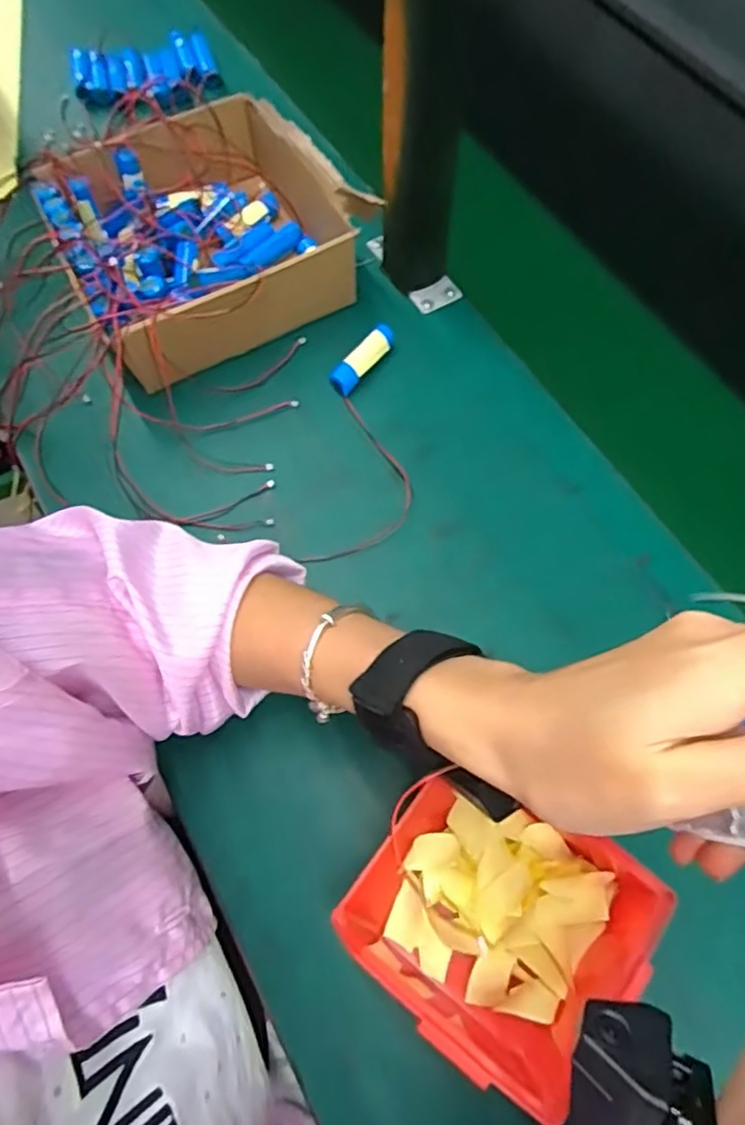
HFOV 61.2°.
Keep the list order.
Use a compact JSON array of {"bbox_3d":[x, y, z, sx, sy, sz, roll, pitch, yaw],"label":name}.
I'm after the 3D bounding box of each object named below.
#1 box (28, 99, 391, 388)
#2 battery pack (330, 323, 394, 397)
[{"bbox_3d":[-0.136,-0.266,0.526,0.219,0.083,0.218,-28,69,-10],"label":"box"},{"bbox_3d":[-0.006,-0.167,0.509,0.019,0.018,0.077,36,73,15],"label":"battery pack"}]

